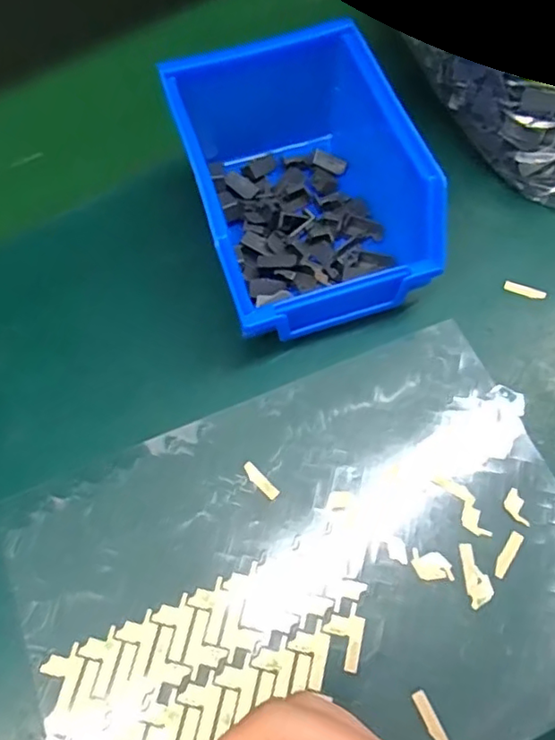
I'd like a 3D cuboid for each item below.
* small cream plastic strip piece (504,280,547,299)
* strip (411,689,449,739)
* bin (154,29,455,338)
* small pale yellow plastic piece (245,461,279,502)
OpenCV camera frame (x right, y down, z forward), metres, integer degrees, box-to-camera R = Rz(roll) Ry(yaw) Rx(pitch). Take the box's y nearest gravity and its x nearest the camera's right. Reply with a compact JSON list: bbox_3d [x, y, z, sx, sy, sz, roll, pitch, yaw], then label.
[{"bbox_3d":[0.136,-0.043,0.322,0.022,0.004,0.005,20,67,10],"label":"small cream plastic strip piece"},{"bbox_3d":[0.063,0.142,0.239,0.006,0.004,0.022,-24,67,-10],"label":"strip"},{"bbox_3d":[0.011,-0.094,0.311,0.103,0.075,0.140,-16,65,-7],"label":"bin"},{"bbox_3d":[-0.008,0.053,0.283,0.006,0.004,0.022,-40,68,-19],"label":"small pale yellow plastic piece"}]

